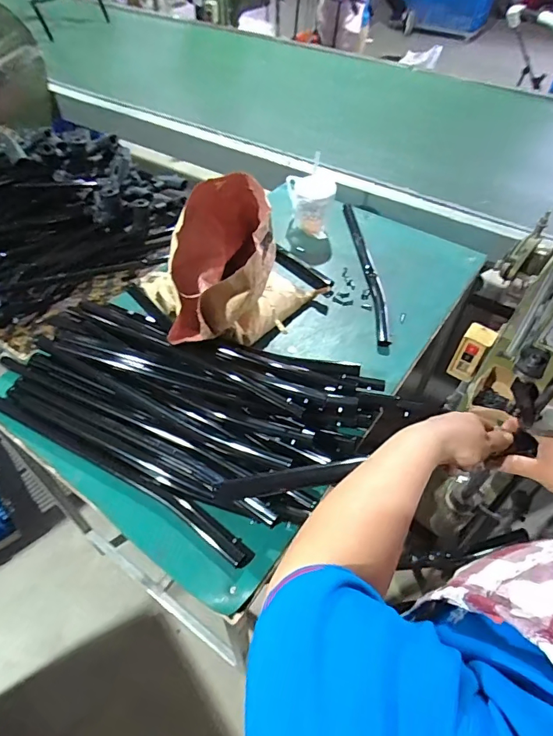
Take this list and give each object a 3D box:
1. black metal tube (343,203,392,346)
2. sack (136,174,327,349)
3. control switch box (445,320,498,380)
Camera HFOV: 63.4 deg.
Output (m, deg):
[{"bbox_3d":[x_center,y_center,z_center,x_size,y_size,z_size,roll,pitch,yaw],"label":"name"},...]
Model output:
[{"bbox_3d":[0.212,-0.247,1.057,0.044,0.022,0.498,-2,49,-2],"label":"black metal tube"},{"bbox_3d":[-0.055,-0.182,0.820,0.179,0.297,0.299,18,51,15],"label":"sack"},{"bbox_3d":[0.375,-0.027,0.865,0.052,0.115,0.043,29,54,23],"label":"control switch box"}]

